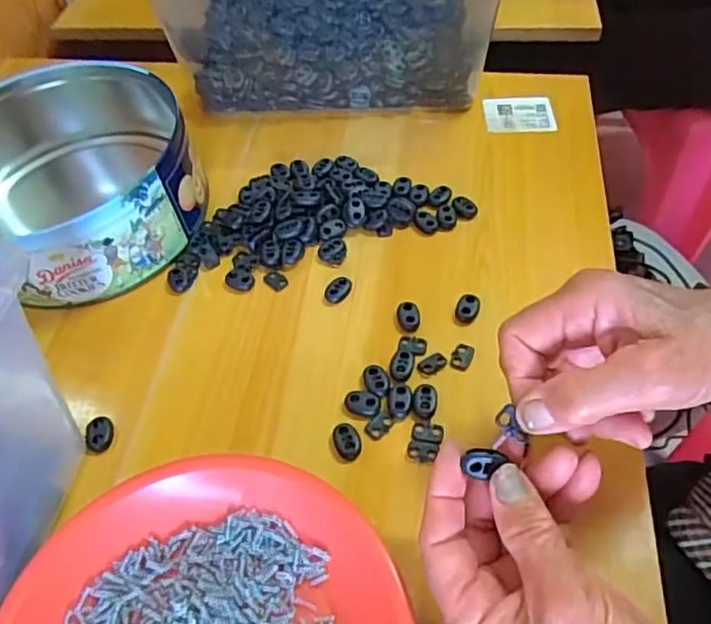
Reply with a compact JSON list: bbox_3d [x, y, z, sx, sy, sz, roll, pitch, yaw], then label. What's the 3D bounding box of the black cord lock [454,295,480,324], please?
[{"bbox_3d":[0.076,-0.002,0.419,0.016,0.011,0.021,9,54,10],"label":"black cord lock"}]

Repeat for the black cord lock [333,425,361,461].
[{"bbox_3d":[-0.005,0.076,0.361,0.016,0.004,0.021,-16,53,-8],"label":"black cord lock"}]

